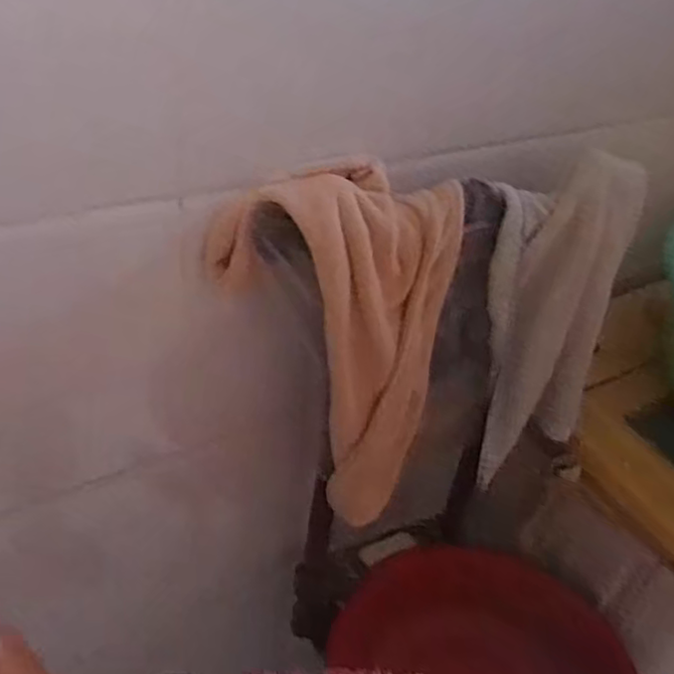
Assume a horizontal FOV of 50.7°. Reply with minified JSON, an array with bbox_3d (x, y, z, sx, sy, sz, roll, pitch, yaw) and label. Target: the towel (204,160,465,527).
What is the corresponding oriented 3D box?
[{"bbox_3d":[-0.005,0.003,0.709,0.203,0.355,0.117,12,37,6],"label":"towel"}]

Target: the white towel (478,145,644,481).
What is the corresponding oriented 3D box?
[{"bbox_3d":[0.232,-0.016,0.785,0.130,0.350,0.096,-27,49,-38],"label":"white towel"}]

